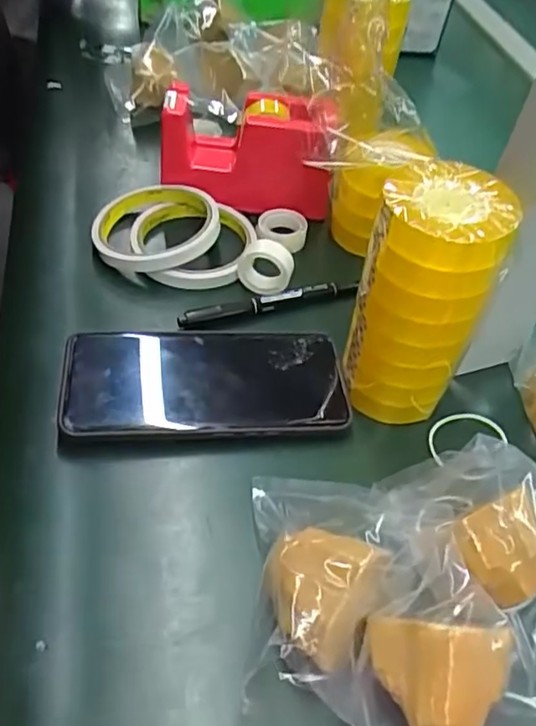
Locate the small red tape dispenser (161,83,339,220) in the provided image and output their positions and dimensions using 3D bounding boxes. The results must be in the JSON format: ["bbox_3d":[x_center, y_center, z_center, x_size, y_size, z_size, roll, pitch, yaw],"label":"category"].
[{"bbox_3d":[-0.015,-0.155,0.469,0.127,0.085,0.060,16,50,7],"label":"small red tape dispenser"}]

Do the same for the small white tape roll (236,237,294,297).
[{"bbox_3d":[-0.002,-0.066,0.418,0.037,0.035,0.017,27,49,17],"label":"small white tape roll"}]

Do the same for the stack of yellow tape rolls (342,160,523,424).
[{"bbox_3d":[0.078,-0.033,0.326,0.063,0.131,0.054,18,51,8],"label":"stack of yellow tape rolls"}]

